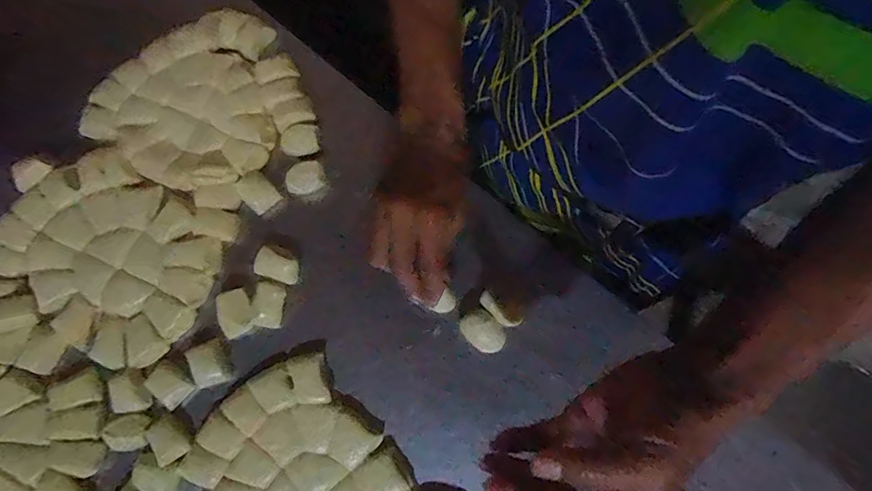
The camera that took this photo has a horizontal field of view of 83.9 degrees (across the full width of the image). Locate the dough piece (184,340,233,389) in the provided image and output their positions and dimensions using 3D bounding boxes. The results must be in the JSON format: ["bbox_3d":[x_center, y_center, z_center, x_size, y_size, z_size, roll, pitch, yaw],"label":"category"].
[{"bbox_3d":[-0.210,0.108,0.447,0.031,0.014,0.040,-25,78,-2],"label":"dough piece"}]

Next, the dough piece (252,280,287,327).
[{"bbox_3d":[-0.158,0.055,0.457,0.030,0.013,0.041,10,79,5],"label":"dough piece"}]

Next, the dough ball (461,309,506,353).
[{"bbox_3d":[0.043,0.079,0.446,0.041,0.021,0.029,43,84,10],"label":"dough ball"}]

